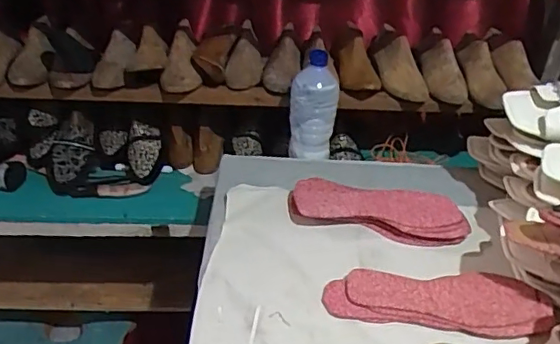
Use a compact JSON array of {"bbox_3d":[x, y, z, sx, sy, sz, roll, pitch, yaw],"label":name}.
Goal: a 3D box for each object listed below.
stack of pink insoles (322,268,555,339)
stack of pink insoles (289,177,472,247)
[{"bbox_3d":[0.202,0.168,0.738,0.282,0.030,0.088,4,35,1],"label":"stack of pink insoles"},{"bbox_3d":[0.150,0.060,0.872,0.267,0.042,0.089,7,36,5],"label":"stack of pink insoles"}]

